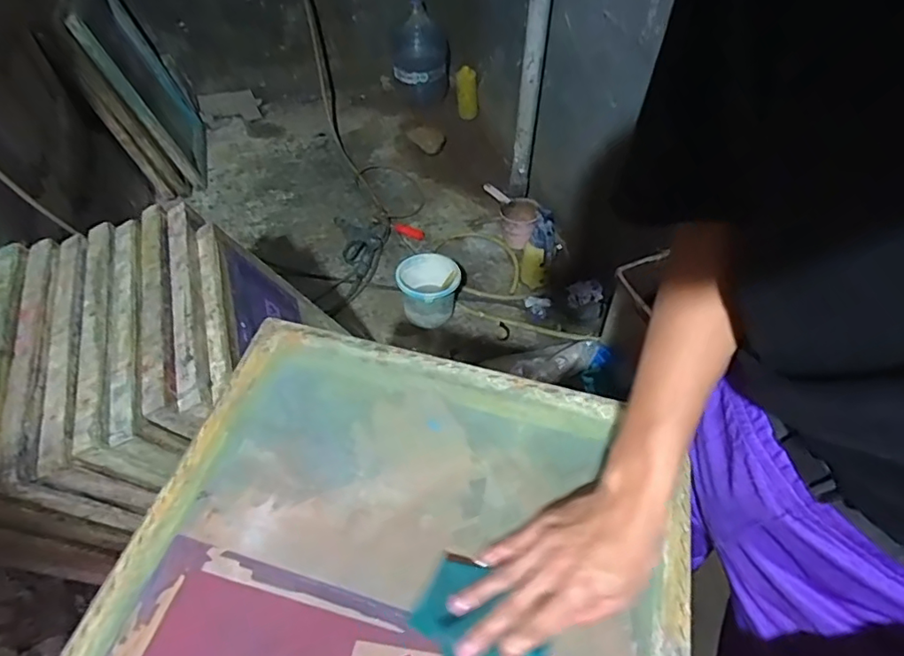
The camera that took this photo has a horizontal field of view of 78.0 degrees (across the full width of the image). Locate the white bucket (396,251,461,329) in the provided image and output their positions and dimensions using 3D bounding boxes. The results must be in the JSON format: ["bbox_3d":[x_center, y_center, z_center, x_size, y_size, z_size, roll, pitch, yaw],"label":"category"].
[{"bbox_3d":[-0.072,-0.112,1.706,0.179,0.176,0.185,0,51,0],"label":"white bucket"}]

